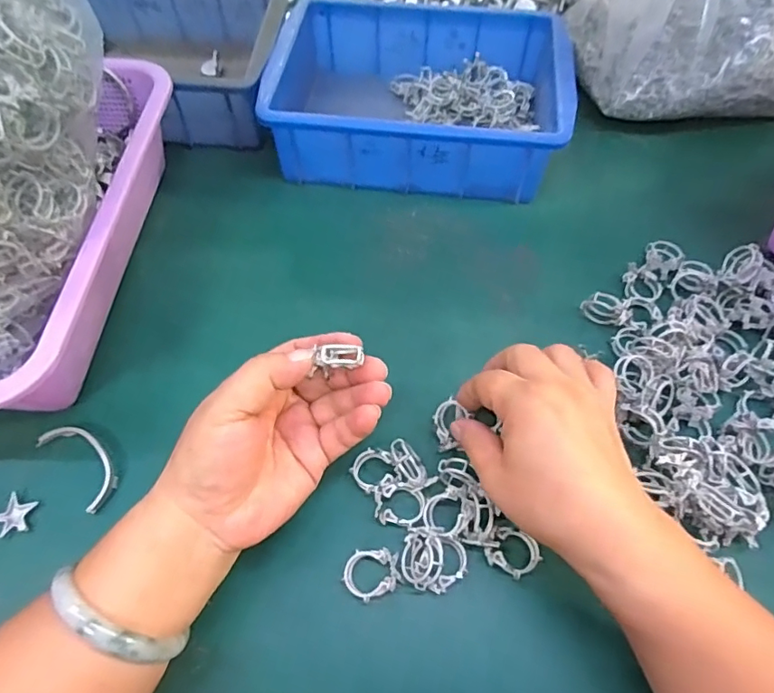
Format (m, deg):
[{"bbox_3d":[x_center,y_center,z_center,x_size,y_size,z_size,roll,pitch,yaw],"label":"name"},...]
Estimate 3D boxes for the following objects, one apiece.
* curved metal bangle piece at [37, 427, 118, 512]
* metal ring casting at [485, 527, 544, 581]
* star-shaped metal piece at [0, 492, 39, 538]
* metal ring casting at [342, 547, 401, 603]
[{"bbox_3d":[-0.189,0.071,0.318,0.065,0.008,0.026,40,68,19],"label":"curved metal bangle piece"},{"bbox_3d":[0.071,0.114,0.286,0.031,0.008,0.025,27,64,13],"label":"metal ring casting"},{"bbox_3d":[-0.221,0.100,0.303,0.021,0.004,0.023,32,65,16],"label":"star-shaped metal piece"},{"bbox_3d":[-0.009,0.126,0.283,0.031,0.006,0.025,-3,61,-2],"label":"metal ring casting"}]

